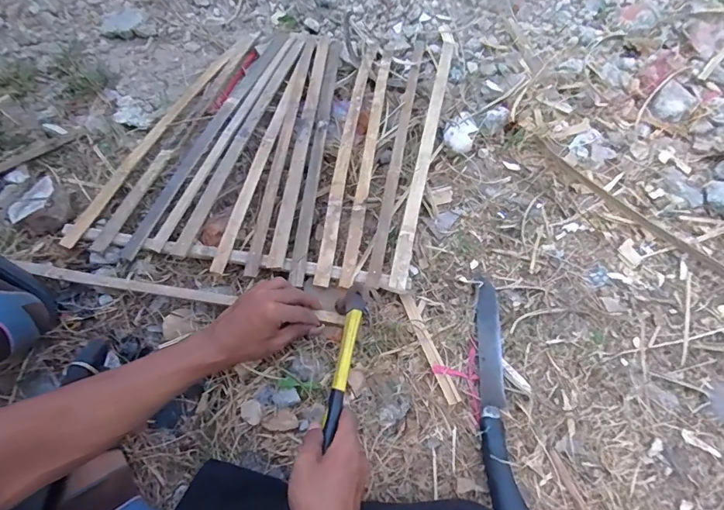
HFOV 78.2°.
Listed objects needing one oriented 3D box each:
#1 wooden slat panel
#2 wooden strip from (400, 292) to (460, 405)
[{"bbox_3d":[-0.127,-0.187,0.723,0.477,0.051,0.507,11,65,6],"label":"wooden slat panel"},{"bbox_3d":[0.086,0.117,0.577,0.017,0.004,0.152,-20,66,-8],"label":"wooden strip"}]

